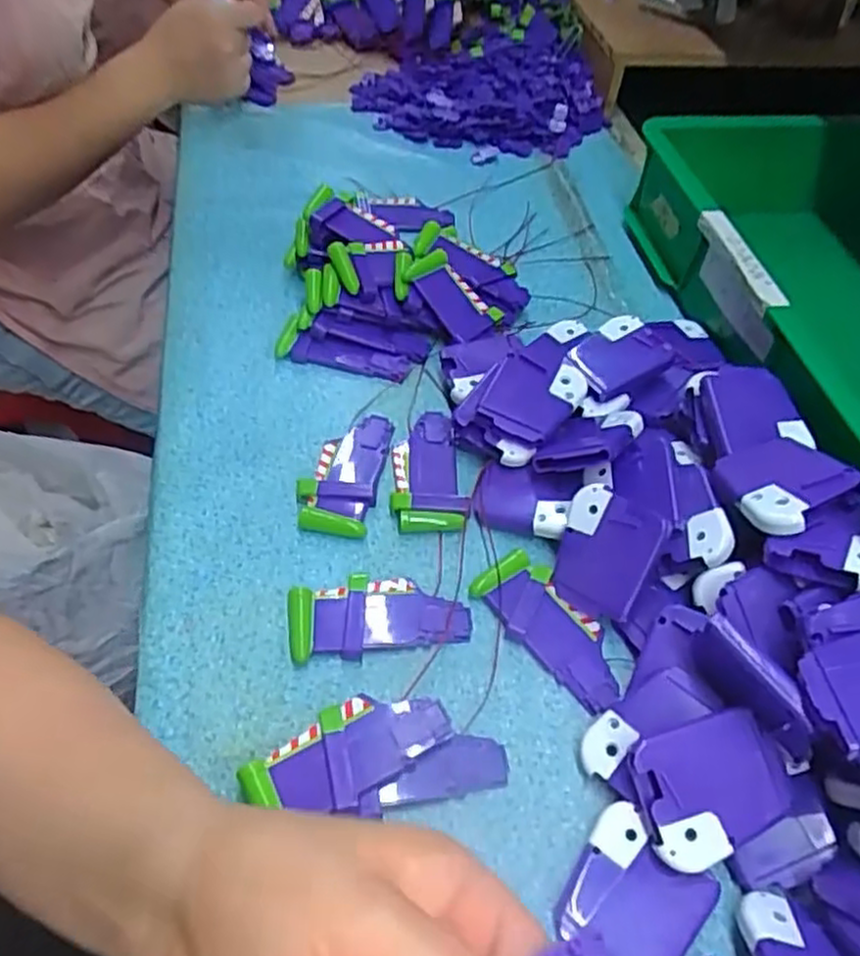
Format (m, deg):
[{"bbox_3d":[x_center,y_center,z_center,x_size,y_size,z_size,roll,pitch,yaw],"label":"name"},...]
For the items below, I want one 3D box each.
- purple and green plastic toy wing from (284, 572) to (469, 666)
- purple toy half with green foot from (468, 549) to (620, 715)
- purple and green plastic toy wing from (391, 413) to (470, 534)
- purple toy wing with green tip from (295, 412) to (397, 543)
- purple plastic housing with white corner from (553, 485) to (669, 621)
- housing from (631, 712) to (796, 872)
[{"bbox_3d":[-0.026,0.069,0.378,0.089,0.011,0.041,-4,51,-6],"label":"purple and green plastic toy wing"},{"bbox_3d":[0.063,0.076,0.379,0.039,0.011,0.089,-32,59,-25],"label":"purple toy half with green foot"},{"bbox_3d":[-0.001,-0.005,0.441,0.041,0.014,0.085,1,51,-2],"label":"purple and green plastic toy wing"},{"bbox_3d":[-0.051,-0.005,0.438,0.042,0.008,0.089,8,51,4],"label":"purple toy wing with green tip"},{"bbox_3d":[0.090,0.039,0.383,0.050,0.011,0.060,28,97,36],"label":"purple plastic housing with white corner"},{"bbox_3d":[0.117,0.129,0.308,0.061,0.009,0.051,-12,67,-9],"label":"housing"}]

